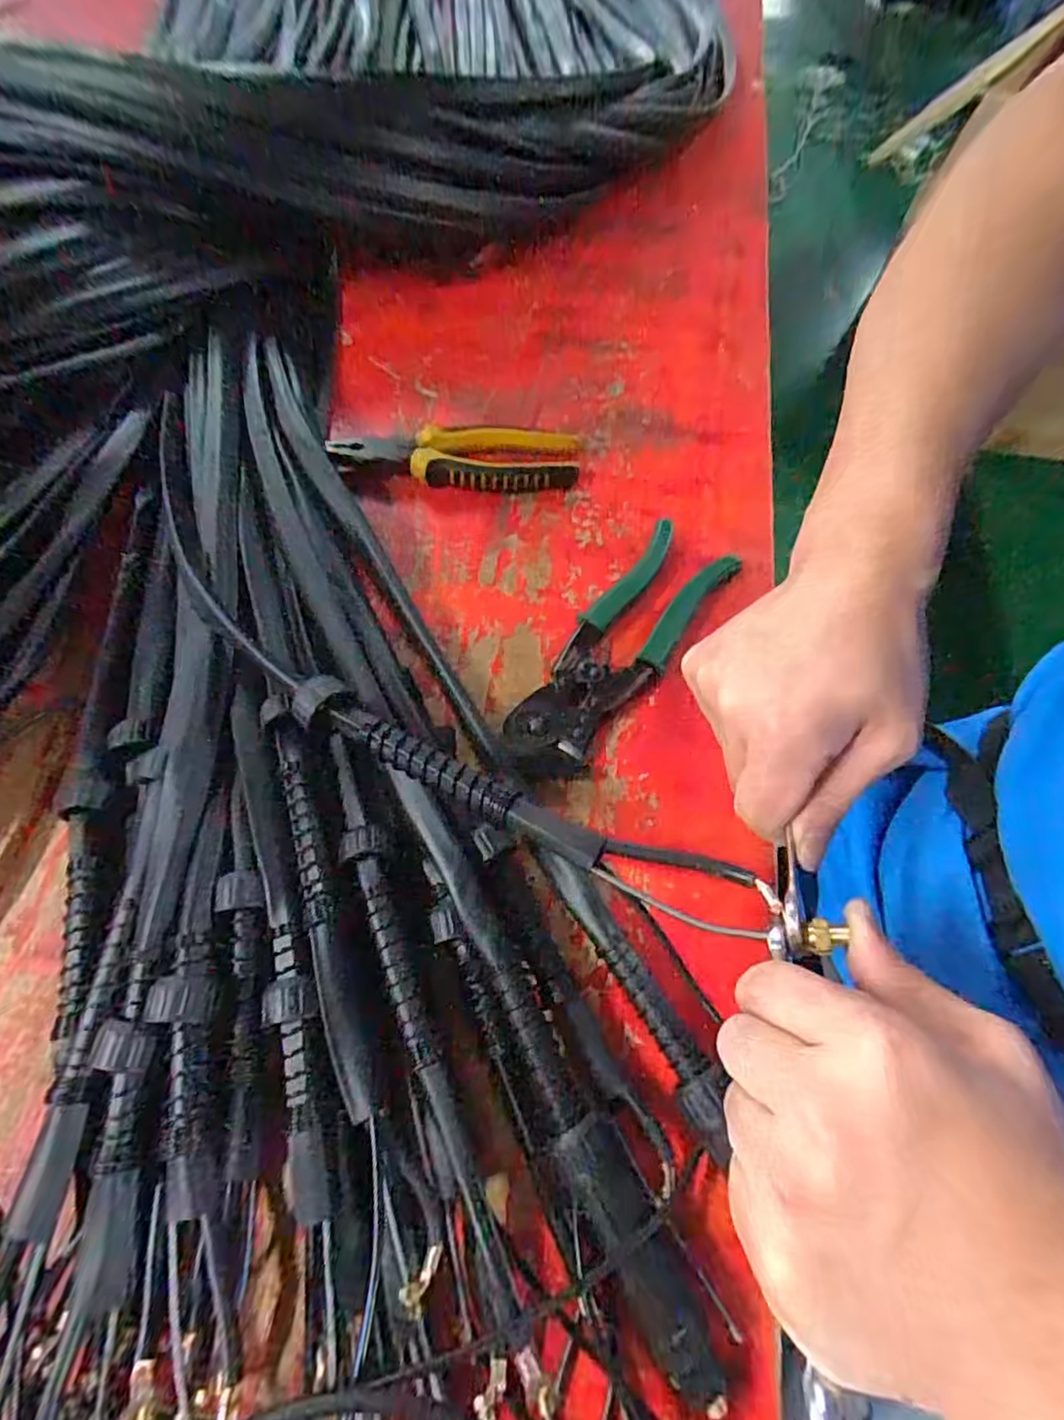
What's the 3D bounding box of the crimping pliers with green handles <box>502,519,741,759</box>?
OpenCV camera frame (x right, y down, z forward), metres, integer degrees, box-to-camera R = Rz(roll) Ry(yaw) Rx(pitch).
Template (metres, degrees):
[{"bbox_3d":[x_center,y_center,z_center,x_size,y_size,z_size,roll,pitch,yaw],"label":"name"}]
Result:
[{"bbox_3d":[0.062,-0.047,0.429,0.064,0.017,0.207,33,68,15],"label":"crimping pliers with green handles"}]

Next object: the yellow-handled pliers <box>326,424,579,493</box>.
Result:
[{"bbox_3d":[-0.058,-0.195,0.493,0.191,0.024,0.060,-6,64,-3],"label":"yellow-handled pliers"}]

